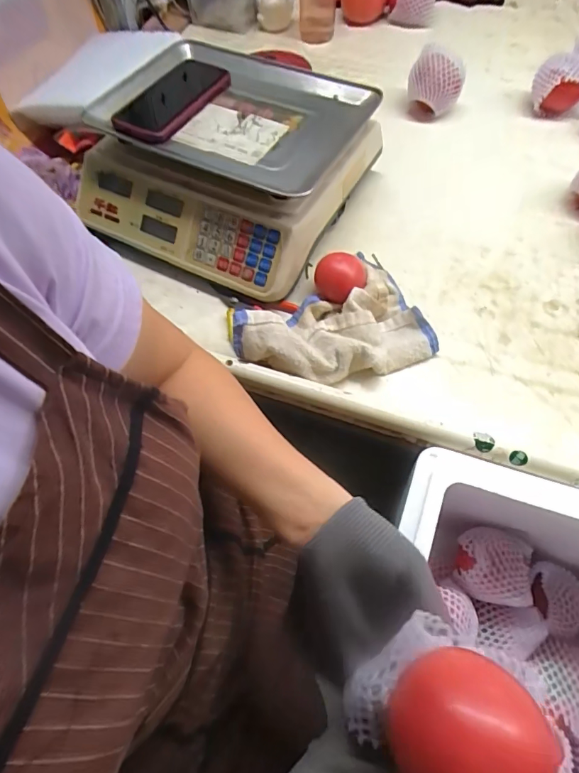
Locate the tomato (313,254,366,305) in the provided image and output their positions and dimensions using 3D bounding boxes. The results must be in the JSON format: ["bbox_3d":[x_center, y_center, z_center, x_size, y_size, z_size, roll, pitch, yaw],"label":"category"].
[{"bbox_3d":[0.064,-0.128,0.542,0.064,0.048,0.062,0,61,3],"label":"tomato"}]

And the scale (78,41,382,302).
[{"bbox_3d":[-0.085,-0.321,0.609,0.342,0.111,0.336,26,66,16],"label":"scale"}]

